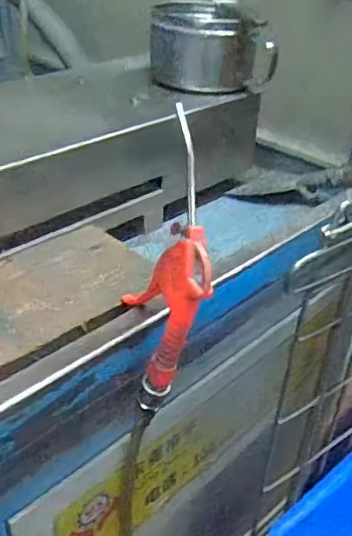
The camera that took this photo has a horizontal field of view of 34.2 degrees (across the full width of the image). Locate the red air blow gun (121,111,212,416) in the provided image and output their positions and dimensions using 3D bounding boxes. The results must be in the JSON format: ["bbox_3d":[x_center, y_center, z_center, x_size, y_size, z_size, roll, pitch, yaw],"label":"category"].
[{"bbox_3d":[-0.008,0.006,0.437,0.050,0.214,0.084,-3,35,-9],"label":"red air blow gun"}]

